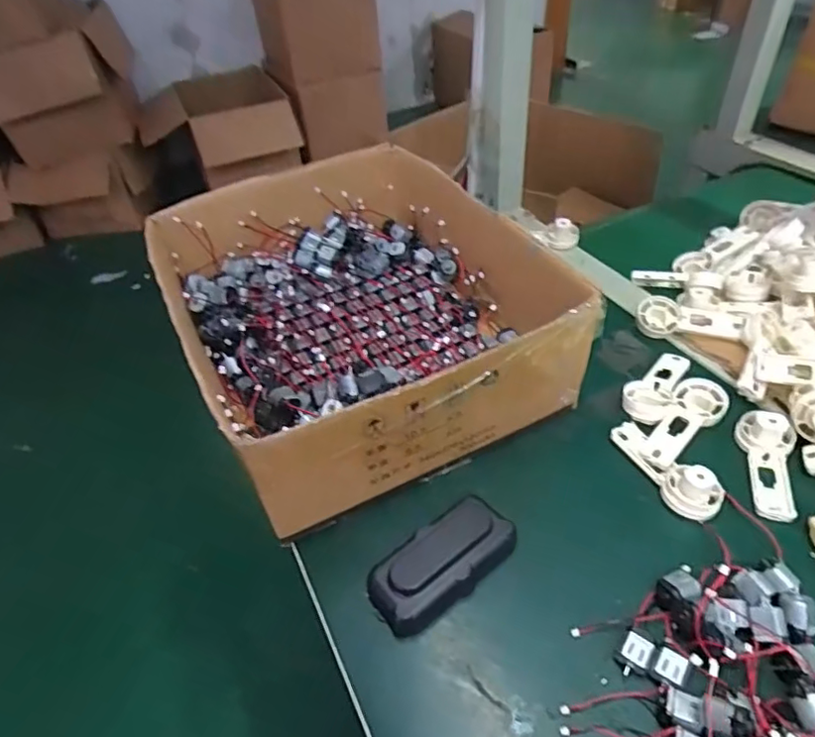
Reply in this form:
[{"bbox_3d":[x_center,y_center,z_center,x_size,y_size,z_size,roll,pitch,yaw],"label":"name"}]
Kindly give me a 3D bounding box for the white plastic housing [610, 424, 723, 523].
[{"bbox_3d":[0.195,0.074,0.435,0.035,0.027,0.093,-27,46,-22],"label":"white plastic housing"}]

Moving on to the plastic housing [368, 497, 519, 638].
[{"bbox_3d":[0.024,0.136,0.397,0.107,0.027,0.049,-32,48,-26],"label":"plastic housing"}]

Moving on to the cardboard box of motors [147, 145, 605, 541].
[{"bbox_3d":[-0.051,-0.056,0.536,0.286,0.138,0.364,-22,45,-18],"label":"cardboard box of motors"}]

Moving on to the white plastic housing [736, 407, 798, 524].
[{"bbox_3d":[0.278,0.074,0.432,0.038,0.020,0.085,7,56,16],"label":"white plastic housing"}]

